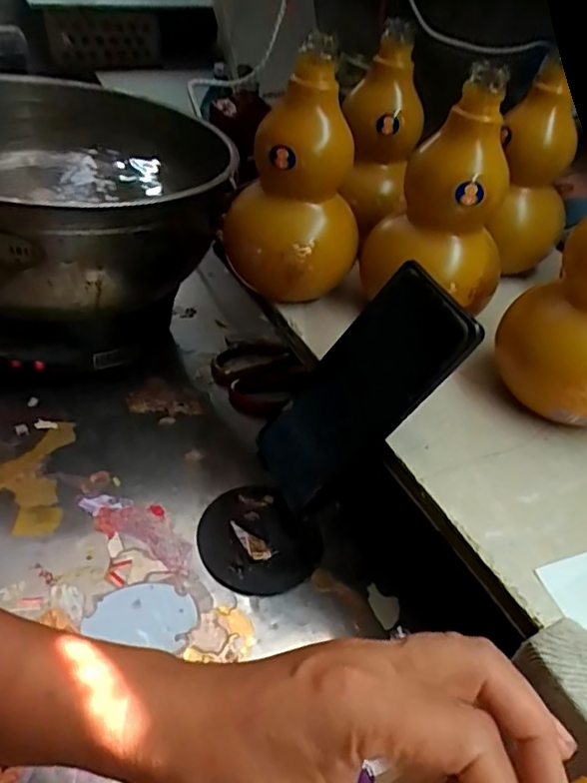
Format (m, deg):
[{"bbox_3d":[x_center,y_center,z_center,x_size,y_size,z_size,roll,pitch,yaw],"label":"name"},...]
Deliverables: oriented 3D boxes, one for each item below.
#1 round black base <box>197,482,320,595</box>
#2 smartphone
[{"bbox_3d":[-0.028,0.109,0.439,0.091,0.009,0.080,36,48,28],"label":"round black base"},{"bbox_3d":[0.038,0.001,0.368,0.005,0.163,0.076,19,31,-42],"label":"smartphone"}]

